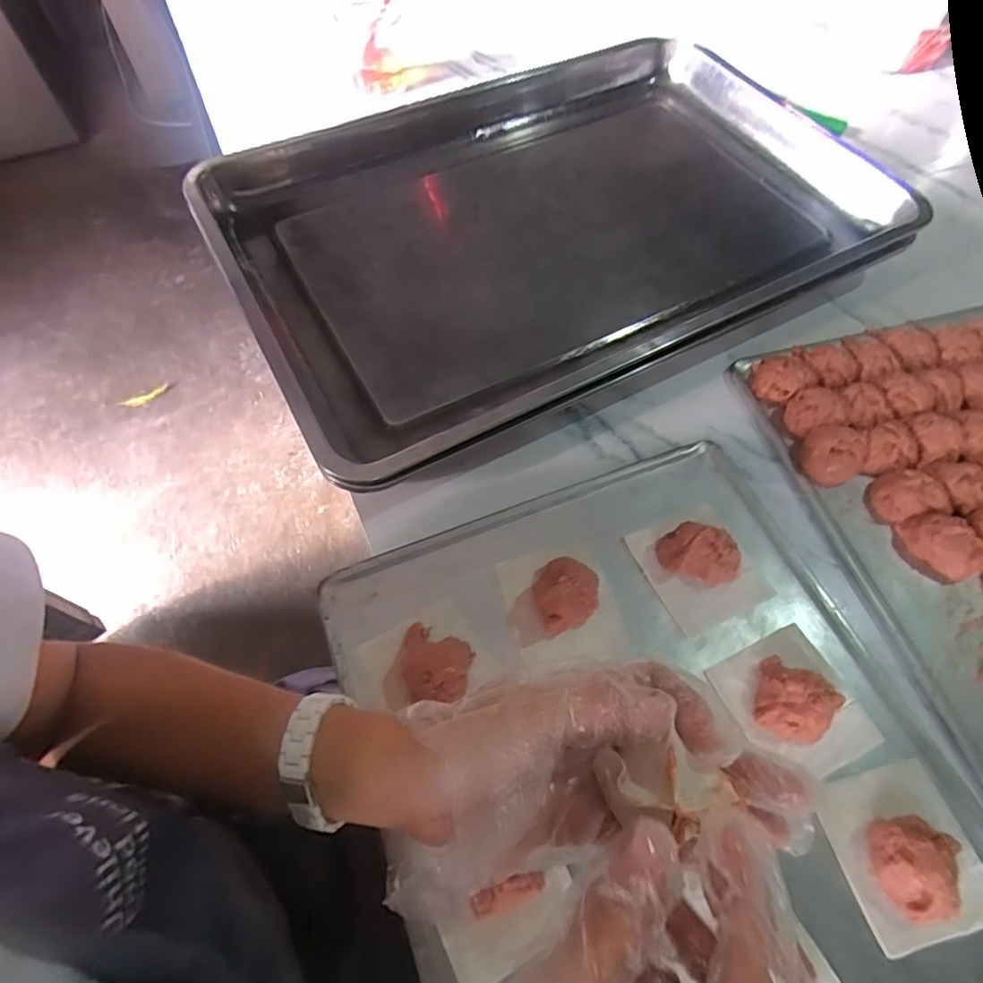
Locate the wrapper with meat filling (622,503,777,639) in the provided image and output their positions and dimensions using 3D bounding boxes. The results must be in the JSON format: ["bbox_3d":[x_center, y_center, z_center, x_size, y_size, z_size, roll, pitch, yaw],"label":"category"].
[{"bbox_3d":[0.150,0.049,0.396,0.075,0.027,0.082,-22,65,-12],"label":"wrapper with meat filling"}]

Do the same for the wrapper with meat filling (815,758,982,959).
[{"bbox_3d":[0.239,0.203,0.312,0.075,0.033,0.085,-15,64,-8],"label":"wrapper with meat filling"}]

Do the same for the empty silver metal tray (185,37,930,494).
[{"bbox_3d":[0.060,-0.264,0.542,0.575,0.066,0.399,-26,66,-14],"label":"empty silver metal tray"}]

